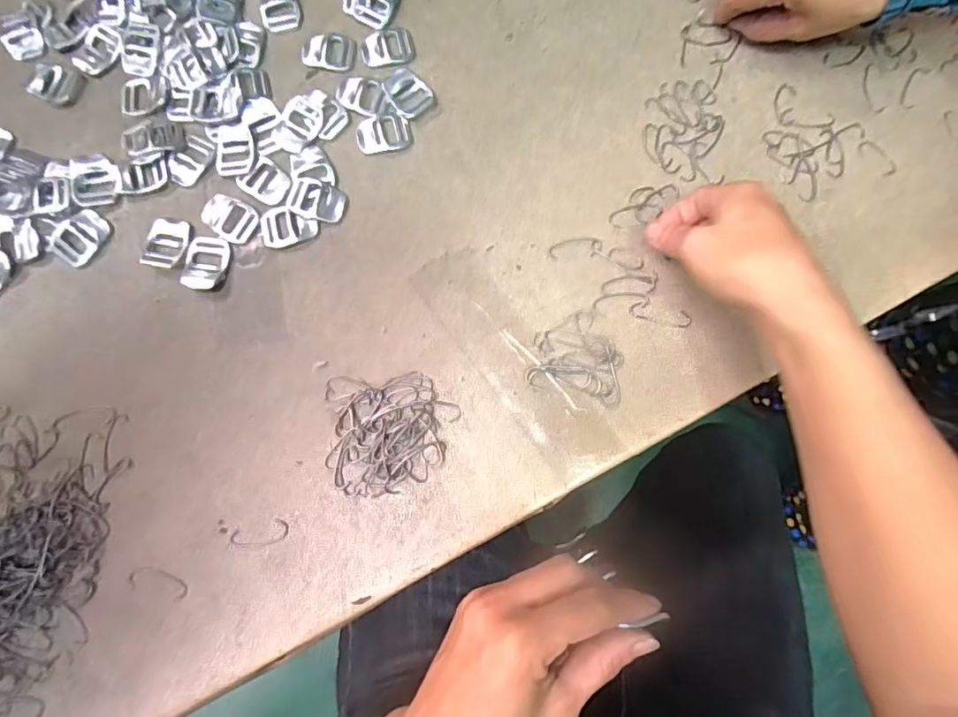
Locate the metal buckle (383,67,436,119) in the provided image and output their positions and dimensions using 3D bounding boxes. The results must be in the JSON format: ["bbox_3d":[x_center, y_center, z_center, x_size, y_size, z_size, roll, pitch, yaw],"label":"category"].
[{"bbox_3d":[-0.053,-0.196,0.387,0.029,0.004,0.041,-38,80,-6],"label":"metal buckle"}]

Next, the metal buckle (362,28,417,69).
[{"bbox_3d":[-0.069,-0.235,0.397,0.039,0.004,0.033,-17,79,-2],"label":"metal buckle"}]

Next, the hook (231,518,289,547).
[{"bbox_3d":[-0.138,0.112,0.334,0.037,0.004,0.014,-15,79,-2],"label":"hook"}]

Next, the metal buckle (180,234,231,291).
[{"bbox_3d":[-0.189,-0.066,0.363,0.028,0.006,0.040,6,79,3],"label":"metal buckle"}]

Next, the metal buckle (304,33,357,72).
[{"bbox_3d":[-0.112,-0.230,0.392,0.040,0.004,0.030,12,79,4],"label":"metal buckle"}]

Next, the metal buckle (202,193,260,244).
[{"bbox_3d":[-0.175,-0.099,0.369,0.039,0.004,0.027,29,81,7],"label":"metal buckle"}]

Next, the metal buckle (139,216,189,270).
[{"bbox_3d":[-0.217,-0.081,0.366,0.027,0.006,0.037,14,80,4],"label":"metal buckle"}]

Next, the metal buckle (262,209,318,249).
[{"bbox_3d":[-0.132,-0.092,0.366,0.038,0.004,0.030,-9,79,0],"label":"metal buckle"}]

